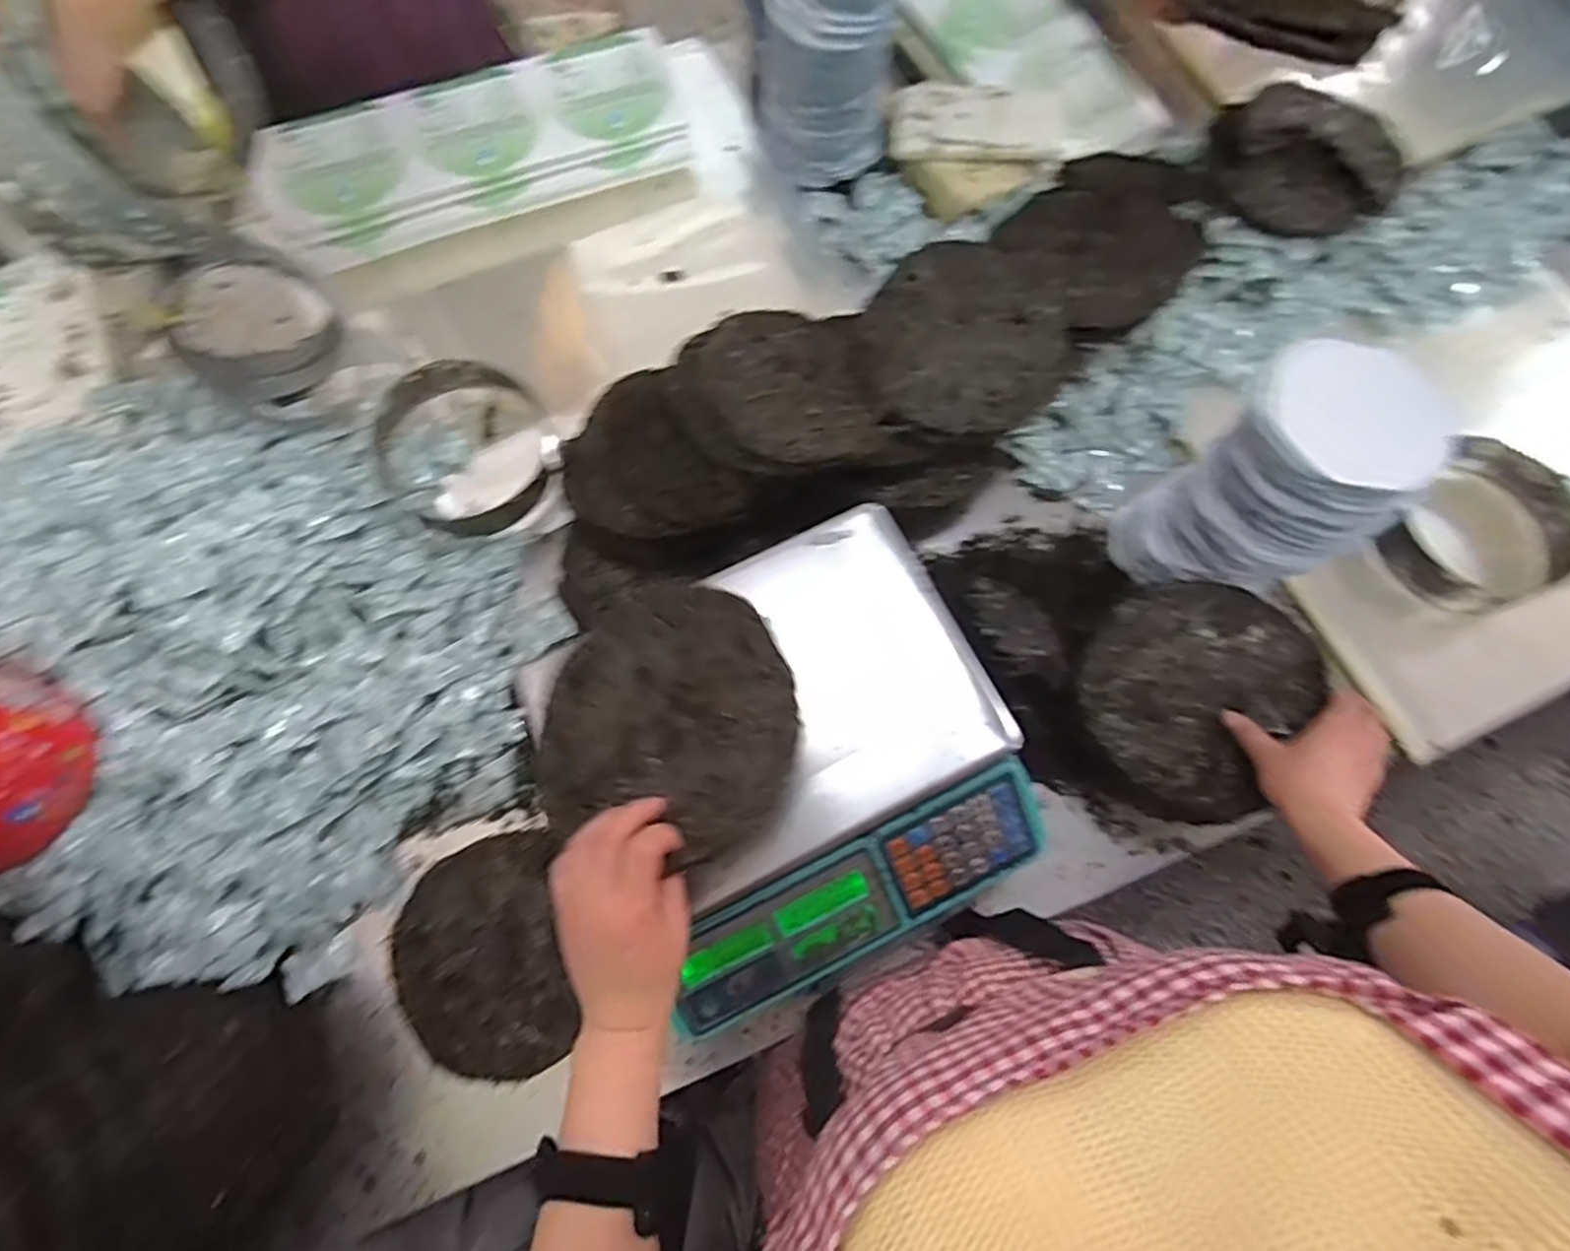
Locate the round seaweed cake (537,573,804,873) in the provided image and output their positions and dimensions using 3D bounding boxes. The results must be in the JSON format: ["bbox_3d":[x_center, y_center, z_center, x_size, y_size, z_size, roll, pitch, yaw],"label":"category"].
[{"bbox_3d":[-0.083,0.066,0.496,0.184,0.013,0.188,-7,67,17],"label":"round seaweed cake"}]

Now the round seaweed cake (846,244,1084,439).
[{"bbox_3d":[0.176,-0.280,0.721,0.208,0.047,0.185,4,72,2],"label":"round seaweed cake"}]

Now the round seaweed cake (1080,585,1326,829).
[{"bbox_3d":[0.354,0.056,0.641,0.169,0.021,0.193,31,80,18],"label":"round seaweed cake"}]

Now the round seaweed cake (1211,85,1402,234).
[{"bbox_3d":[0.576,-0.530,0.822,0.202,0.042,0.191,0,72,0],"label":"round seaweed cake"}]

